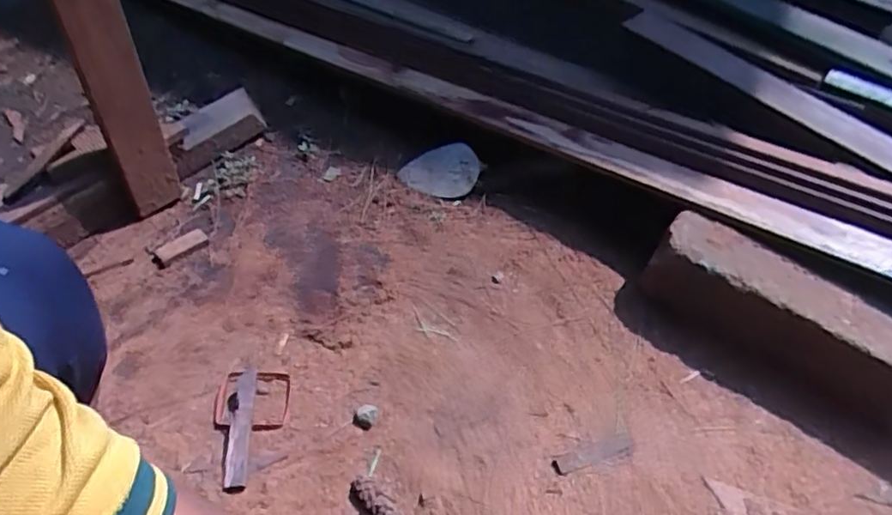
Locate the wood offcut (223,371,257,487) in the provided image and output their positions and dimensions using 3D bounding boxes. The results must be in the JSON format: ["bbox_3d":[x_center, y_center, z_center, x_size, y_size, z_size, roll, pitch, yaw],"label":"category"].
[{"bbox_3d":[-0.205,0.169,0.613,0.021,0.021,0.120,-1,47,-7],"label":"wood offcut"}]

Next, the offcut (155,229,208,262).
[{"bbox_3d":[-0.340,-0.015,0.788,0.062,0.014,0.020,-31,57,-30],"label":"offcut"}]

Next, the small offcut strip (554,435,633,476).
[{"bbox_3d":[0.154,0.204,0.631,0.087,0.004,0.023,-13,49,-17],"label":"small offcut strip"}]

